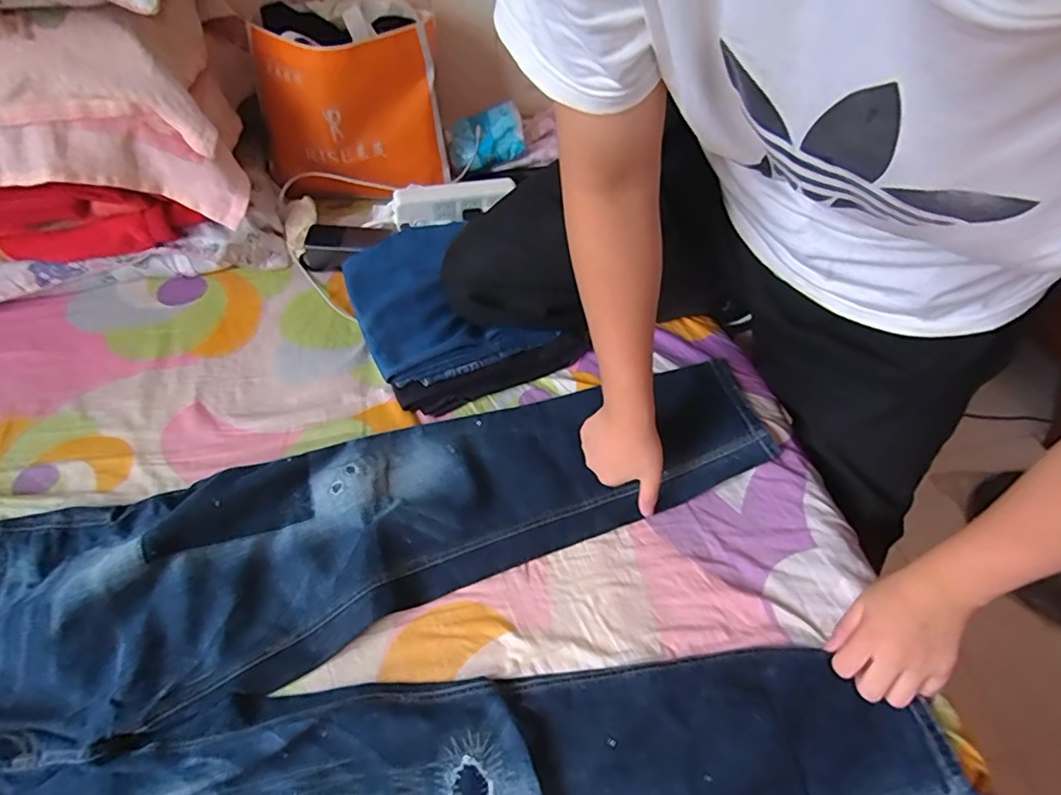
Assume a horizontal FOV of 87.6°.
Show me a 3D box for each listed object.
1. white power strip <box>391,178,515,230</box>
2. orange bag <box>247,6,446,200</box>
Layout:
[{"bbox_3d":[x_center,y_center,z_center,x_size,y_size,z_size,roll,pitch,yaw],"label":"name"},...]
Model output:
[{"bbox_3d":[-0.115,-0.300,0.840,0.186,0.042,0.041,-12,55,-12],"label":"white power strip"},{"bbox_3d":[-0.276,-0.457,0.863,0.279,0.214,0.158,-11,55,-12],"label":"orange bag"}]

